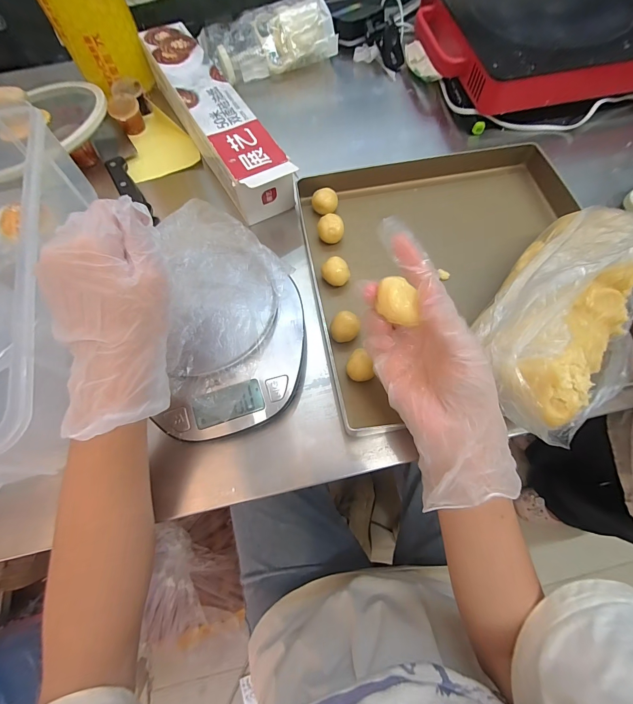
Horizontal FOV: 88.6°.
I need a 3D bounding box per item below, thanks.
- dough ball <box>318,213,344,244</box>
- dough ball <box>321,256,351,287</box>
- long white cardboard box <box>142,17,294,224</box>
[{"bbox_3d":[0.016,-0.129,0.344,0.026,0.022,0.024,-1,68,3],"label":"dough ball"},{"bbox_3d":[0.020,-0.078,0.325,0.025,0.024,0.025,-1,68,3],"label":"dough ball"},{"bbox_3d":[-0.125,-0.289,0.400,0.072,0.060,0.328,-29,69,-9],"label":"long white cardboard box"}]

